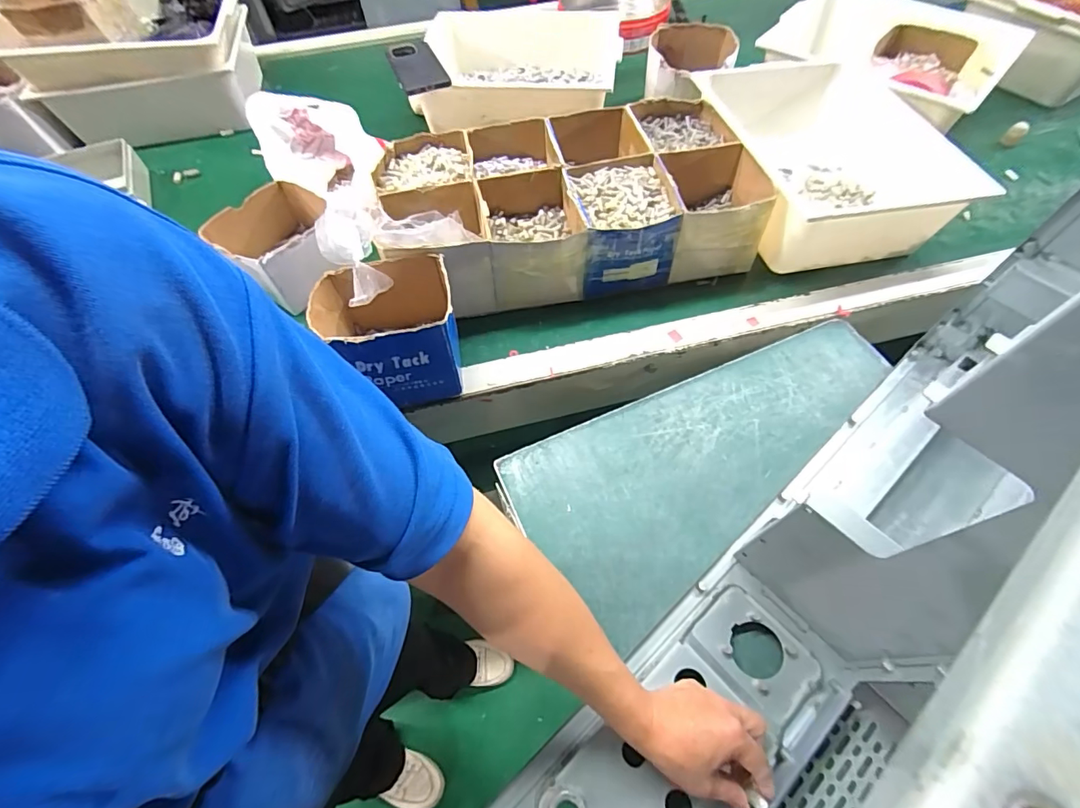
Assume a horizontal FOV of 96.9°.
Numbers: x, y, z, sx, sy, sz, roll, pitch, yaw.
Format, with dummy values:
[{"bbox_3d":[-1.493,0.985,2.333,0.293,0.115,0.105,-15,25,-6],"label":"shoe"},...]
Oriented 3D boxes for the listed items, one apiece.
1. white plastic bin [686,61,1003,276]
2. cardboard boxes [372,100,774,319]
[{"bbox_3d":[0.436,-0.394,0.751,0.350,0.126,0.327,-13,59,-5],"label":"white plastic bin"},{"bbox_3d":[0.045,-0.293,0.693,0.515,0.107,0.292,-13,59,-5],"label":"cardboard boxes"}]

